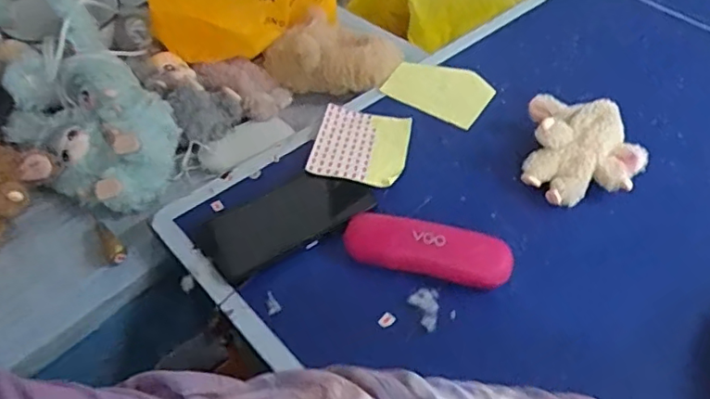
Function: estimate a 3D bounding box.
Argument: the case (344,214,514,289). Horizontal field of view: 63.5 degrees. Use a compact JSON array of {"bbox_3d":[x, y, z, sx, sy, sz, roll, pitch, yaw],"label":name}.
[{"bbox_3d":[0.068,0.048,0.531,0.150,0.042,0.035,9,48,8],"label":"case"}]

